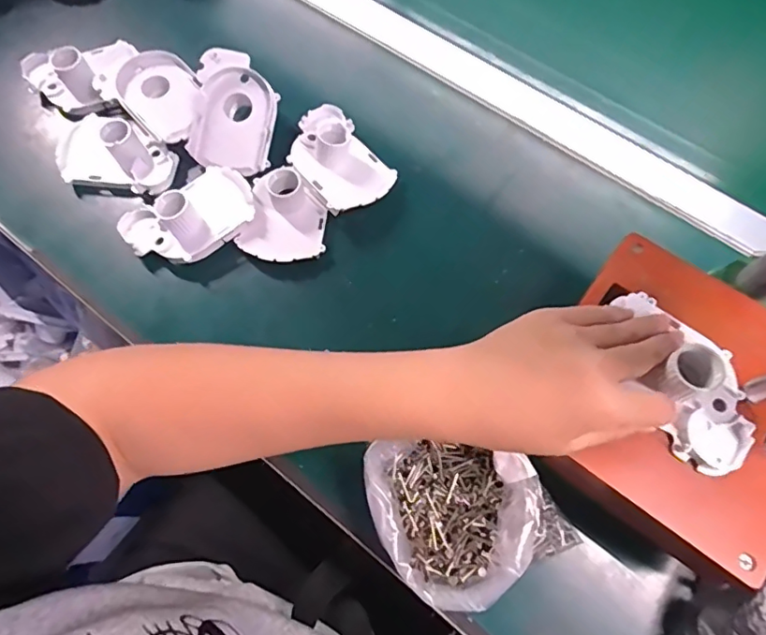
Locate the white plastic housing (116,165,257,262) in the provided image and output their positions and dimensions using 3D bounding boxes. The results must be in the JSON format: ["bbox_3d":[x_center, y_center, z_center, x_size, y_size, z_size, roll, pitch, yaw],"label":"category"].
[{"bbox_3d":[-0.154,-0.082,0.417,0.104,0.034,0.070,-32,71,-11],"label":"white plastic housing"}]

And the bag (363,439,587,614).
[{"bbox_3d":[0.050,0.116,0.331,0.106,0.044,0.111,-26,71,-9],"label":"bag"}]

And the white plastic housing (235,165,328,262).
[{"bbox_3d":[-0.079,-0.080,0.421,0.065,0.027,0.072,3,69,2],"label":"white plastic housing"}]

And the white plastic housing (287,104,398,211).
[{"bbox_3d":[-0.038,-0.131,0.434,0.064,0.034,0.098,-35,72,-12],"label":"white plastic housing"}]

